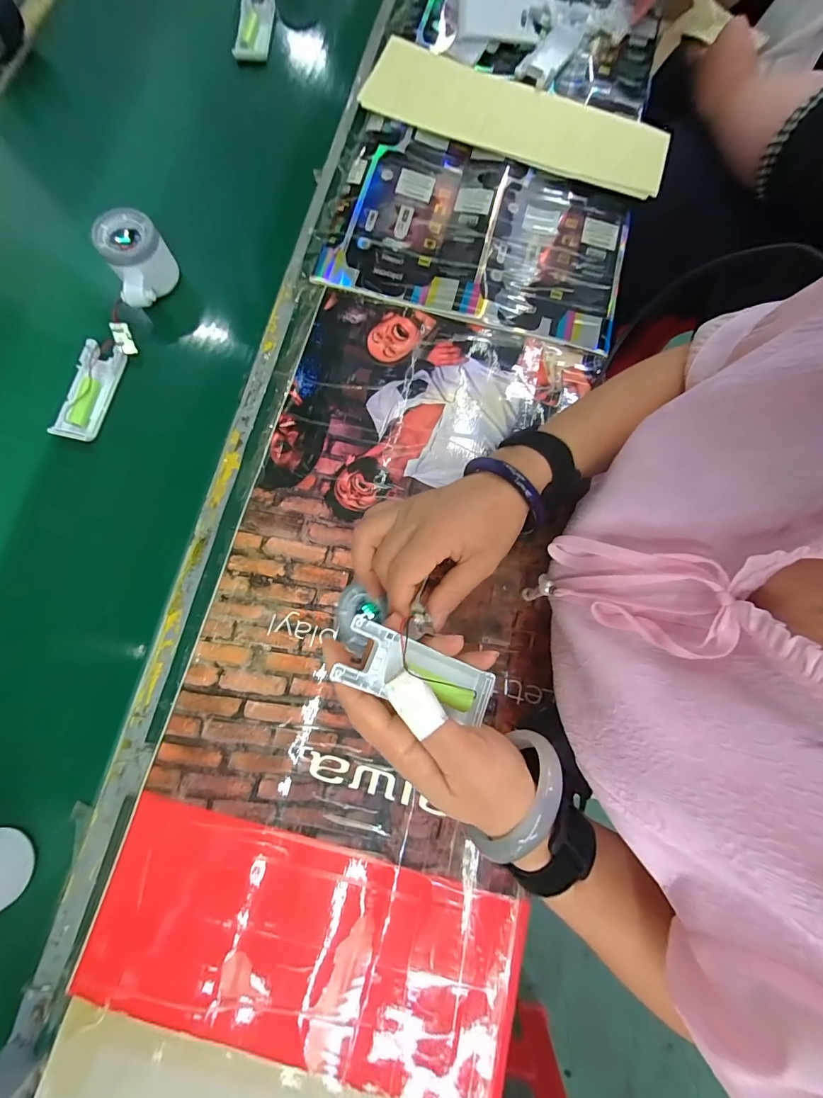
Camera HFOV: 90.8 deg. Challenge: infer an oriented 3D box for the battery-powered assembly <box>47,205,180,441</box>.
[{"bbox_3d":[-0.302,-0.219,0.401,0.055,0.054,0.223,16,78,2],"label":"battery-powered assembly"}]

